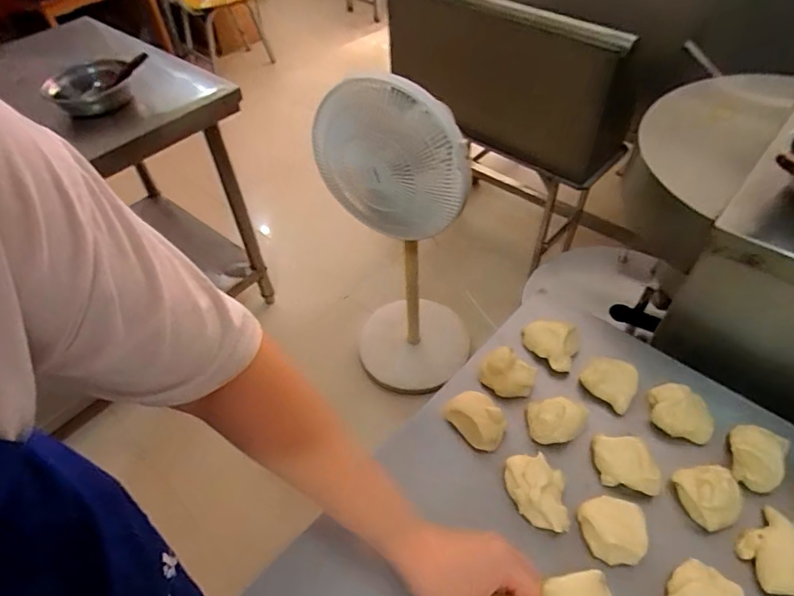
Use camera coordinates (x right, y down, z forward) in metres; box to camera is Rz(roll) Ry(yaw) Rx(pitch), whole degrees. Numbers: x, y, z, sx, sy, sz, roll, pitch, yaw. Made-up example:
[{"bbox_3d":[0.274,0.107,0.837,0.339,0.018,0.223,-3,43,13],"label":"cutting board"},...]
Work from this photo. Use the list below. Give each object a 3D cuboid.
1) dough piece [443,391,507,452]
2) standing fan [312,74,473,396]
[{"bbox_3d":[0.091,0.141,0.568,0.049,0.036,0.072,-36,58,-27],"label":"dough piece"},{"bbox_3d":[0.014,-0.107,1.275,0.349,0.957,0.331,3,49,4],"label":"standing fan"}]

